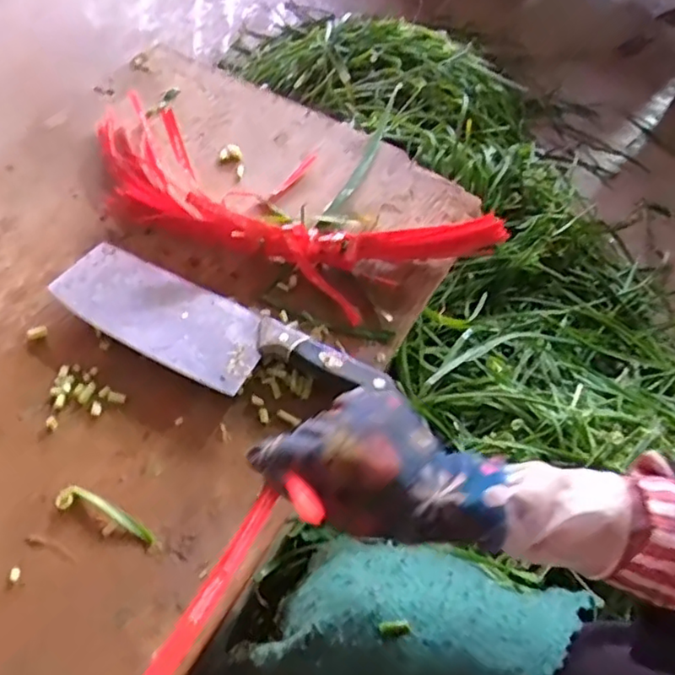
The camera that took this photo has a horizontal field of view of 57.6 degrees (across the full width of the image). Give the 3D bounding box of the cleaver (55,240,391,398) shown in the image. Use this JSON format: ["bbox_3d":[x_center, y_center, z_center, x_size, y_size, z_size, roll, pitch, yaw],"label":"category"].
[{"bbox_3d":[-0.100,0.000,0.485,0.260,0.022,0.080,26,59,13],"label":"cleaver"}]

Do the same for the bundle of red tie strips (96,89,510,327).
[{"bbox_3d":[-0.058,-0.133,0.550,0.398,0.062,0.151,22,58,10],"label":"bundle of red tie strips"}]

